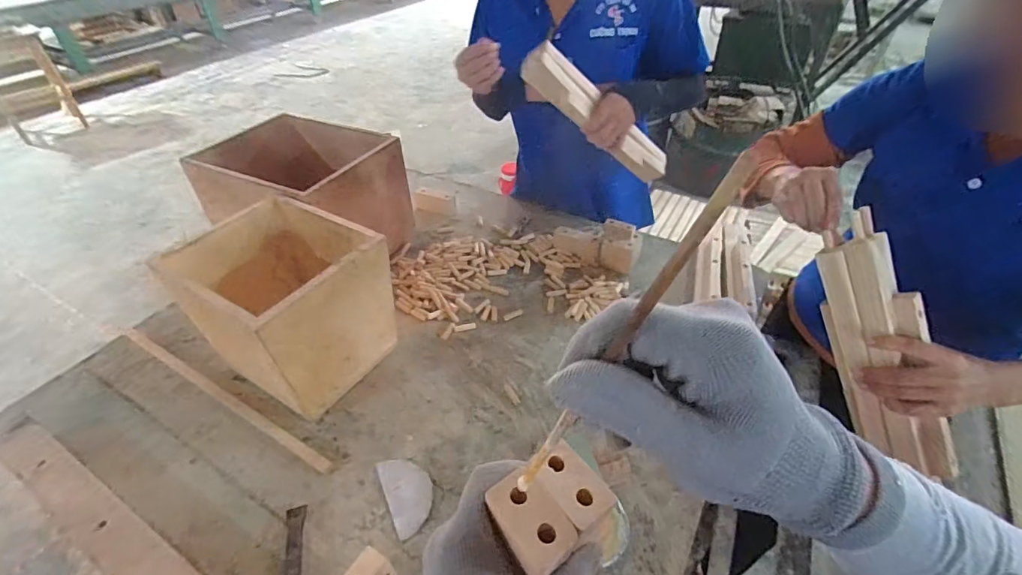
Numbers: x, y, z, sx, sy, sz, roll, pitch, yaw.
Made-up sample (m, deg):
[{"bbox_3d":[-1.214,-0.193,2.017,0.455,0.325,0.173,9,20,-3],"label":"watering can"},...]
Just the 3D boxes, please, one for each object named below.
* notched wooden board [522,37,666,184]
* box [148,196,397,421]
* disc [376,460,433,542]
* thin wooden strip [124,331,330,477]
[{"bbox_3d":[0.169,-0.305,0.870,0.357,0.068,0.063,27,27,-32],"label":"notched wooden board"},{"bbox_3d":[-0.344,0.031,0.754,0.252,0.232,0.214,22,47,25],"label":"box"},{"bbox_3d":[-0.138,0.275,0.647,0.060,0.013,0.103,-17,43,-22],"label":"disc"},{"bbox_3d":[-0.483,0.171,0.779,0.534,0.014,0.020,21,47,24],"label":"thin wooden strip"}]

